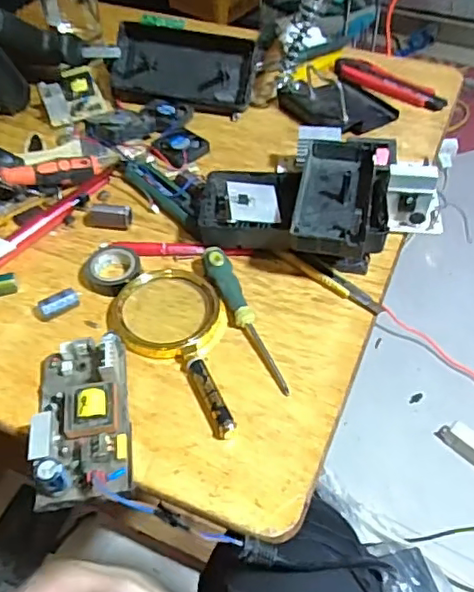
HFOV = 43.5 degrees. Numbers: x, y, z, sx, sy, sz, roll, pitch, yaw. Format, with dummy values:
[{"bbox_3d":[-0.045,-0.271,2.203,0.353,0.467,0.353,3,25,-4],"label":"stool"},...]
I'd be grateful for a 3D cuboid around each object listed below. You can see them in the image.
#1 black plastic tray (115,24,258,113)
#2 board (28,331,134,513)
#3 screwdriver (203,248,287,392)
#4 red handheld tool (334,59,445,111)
[{"bbox_3d":[-0.066,-0.278,0.725,0.169,0.091,0.023,11,10,9],"label":"black plastic tray"},{"bbox_3d":[-0.115,0.087,0.437,0.067,0.034,0.124,-8,50,-5],"label":"board"},{"bbox_3d":[0.006,0.015,0.504,0.022,0.023,0.153,-20,52,-14],"label":"screwdriver"},{"bbox_3d":[0.186,-0.263,0.737,0.149,0.017,0.033,30,57,24],"label":"red handheld tool"}]

